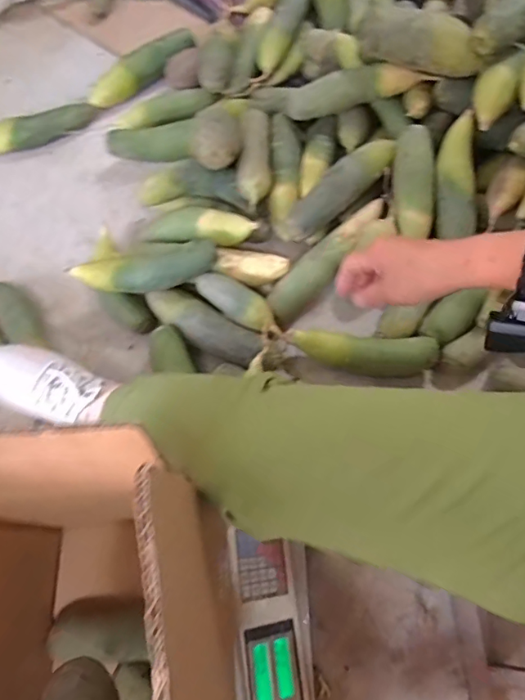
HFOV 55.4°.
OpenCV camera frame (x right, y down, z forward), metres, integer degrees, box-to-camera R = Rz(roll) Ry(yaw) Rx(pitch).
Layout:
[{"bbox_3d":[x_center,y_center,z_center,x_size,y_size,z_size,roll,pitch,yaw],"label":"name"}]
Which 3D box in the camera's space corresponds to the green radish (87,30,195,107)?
[{"bbox_3d":[-0.239,-0.559,0.998,0.238,0.073,0.054,-35,71,-11],"label":"green radish"}]

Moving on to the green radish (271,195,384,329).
[{"bbox_3d":[0.095,-0.144,0.766,0.055,0.061,0.244,39,75,16],"label":"green radish"}]

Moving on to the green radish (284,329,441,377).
[{"bbox_3d":[0.143,0.007,0.735,0.211,0.055,0.054,3,68,3],"label":"green radish"}]

